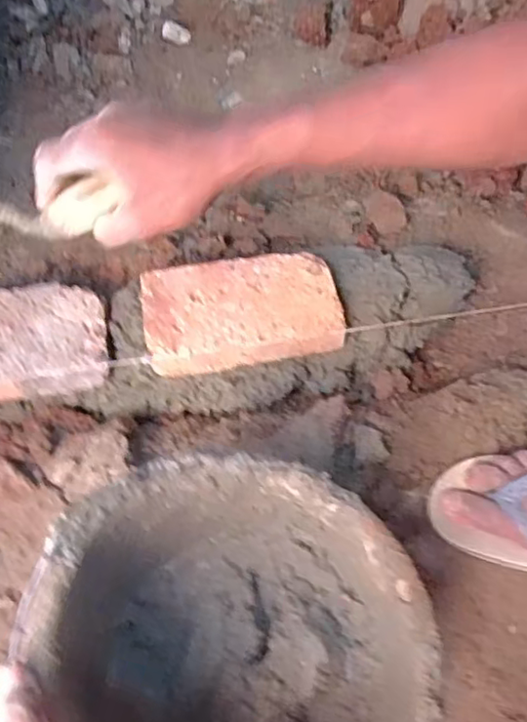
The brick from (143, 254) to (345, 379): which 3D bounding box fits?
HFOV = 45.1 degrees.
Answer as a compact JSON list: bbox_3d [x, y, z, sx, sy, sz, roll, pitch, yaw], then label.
[{"bbox_3d":[-0.023,-0.047,0.651,0.188,0.058,0.107,-9,64,-5],"label":"brick"}]

